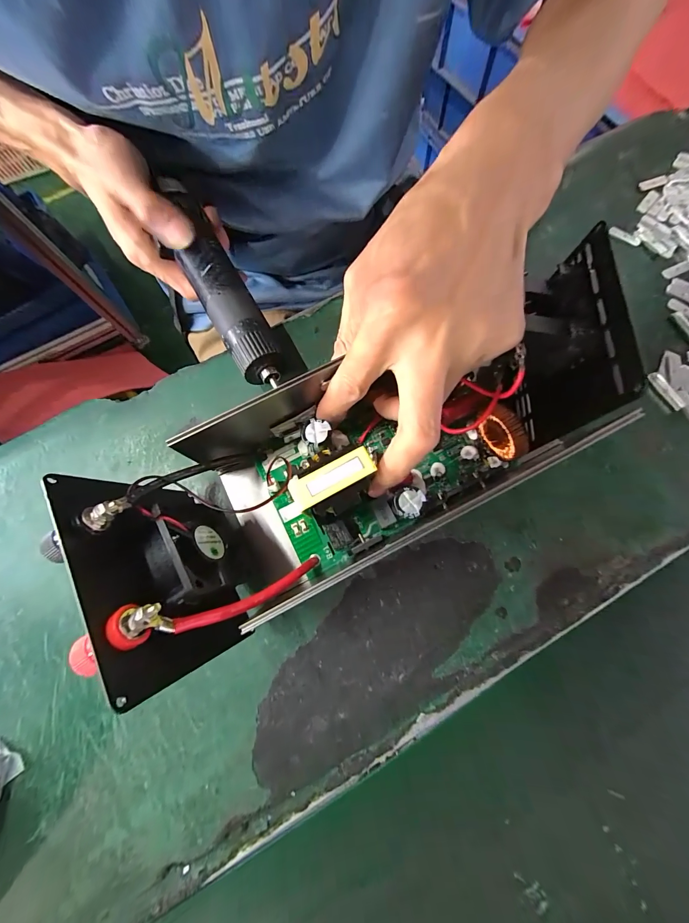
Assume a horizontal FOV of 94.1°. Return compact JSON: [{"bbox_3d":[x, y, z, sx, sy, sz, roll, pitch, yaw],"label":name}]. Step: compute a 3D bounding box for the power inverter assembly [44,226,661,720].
[{"bbox_3d":[0.018,-0.009,0.171,0.275,0.094,0.105,-26,76,-3],"label":"power inverter assembly"}]

